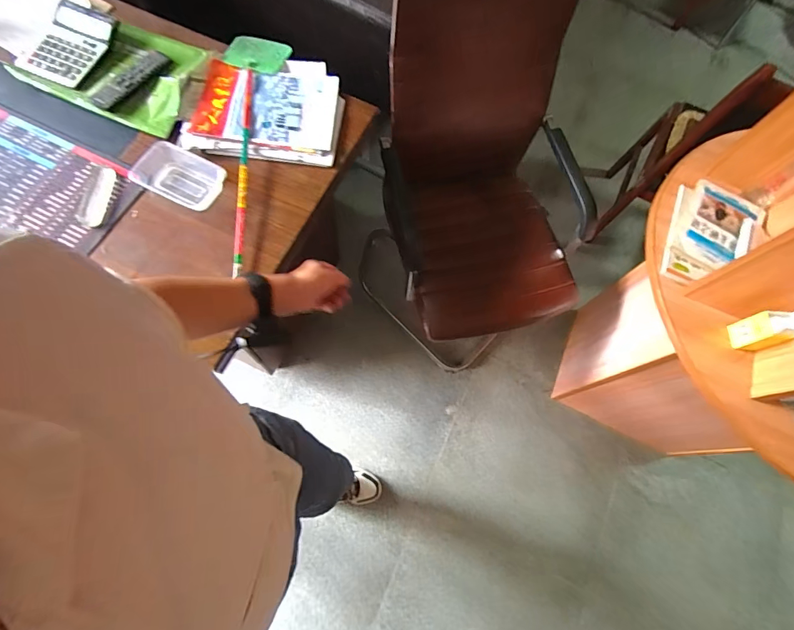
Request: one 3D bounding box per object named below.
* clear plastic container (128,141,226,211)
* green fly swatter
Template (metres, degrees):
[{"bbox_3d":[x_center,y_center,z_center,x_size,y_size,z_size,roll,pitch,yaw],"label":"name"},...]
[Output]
[{"bbox_3d":[-0.459,-0.293,0.863,0.185,0.042,0.108,22,68,3],"label":"clear plastic container"},{"bbox_3d":[-0.357,-0.404,0.916,0.140,0.044,0.684,6,68,-4],"label":"green fly swatter"}]

